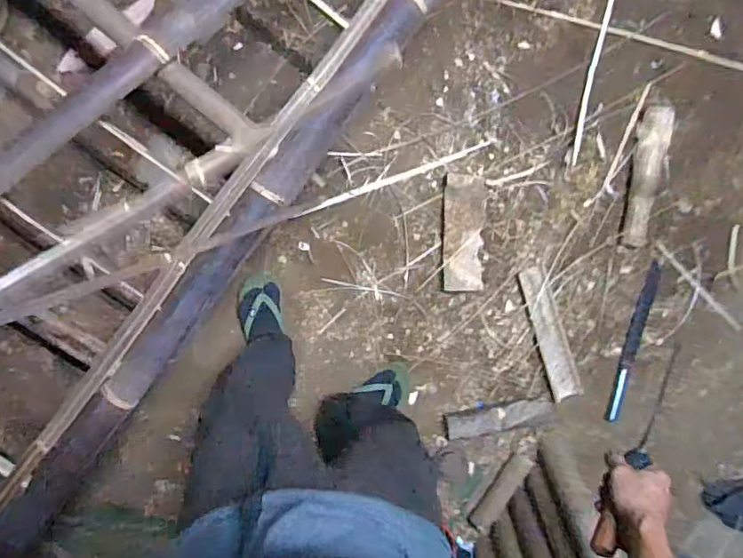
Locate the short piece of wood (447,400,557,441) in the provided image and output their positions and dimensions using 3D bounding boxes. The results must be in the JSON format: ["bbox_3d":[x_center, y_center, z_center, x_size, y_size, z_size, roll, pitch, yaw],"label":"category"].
[{"bbox_3d":[0.348,0.372,1.446,0.298,0.024,0.072,-8,95,-5],"label":"short piece of wood"}]

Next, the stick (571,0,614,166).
[{"bbox_3d":[0.612,-0.645,1.399,0.037,0.010,0.689,13,95,-8],"label":"stick"}]

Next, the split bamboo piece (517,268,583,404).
[{"bbox_3d":[0.479,0.147,1.441,0.076,0.034,0.357,-20,96,-4],"label":"split bamboo piece"}]

